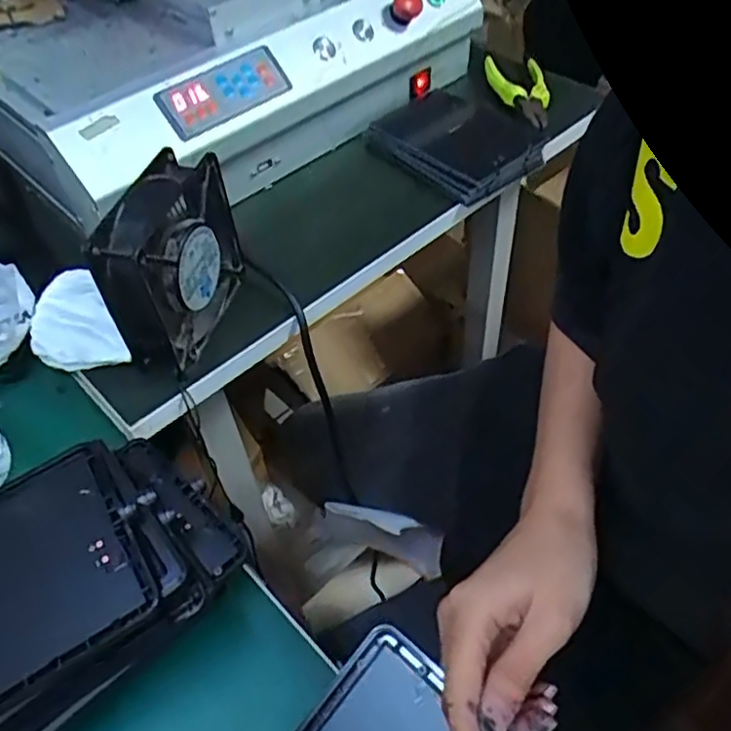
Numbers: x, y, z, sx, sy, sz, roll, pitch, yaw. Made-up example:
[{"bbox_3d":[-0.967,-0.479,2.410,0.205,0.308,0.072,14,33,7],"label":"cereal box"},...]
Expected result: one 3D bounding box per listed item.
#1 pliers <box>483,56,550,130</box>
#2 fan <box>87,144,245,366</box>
[{"bbox_3d":[0.157,-0.280,0.672,0.057,0.022,0.114,-6,50,-2],"label":"pliers"},{"bbox_3d":[-0.136,-0.074,0.467,0.043,0.121,0.107,13,52,14],"label":"fan"}]

